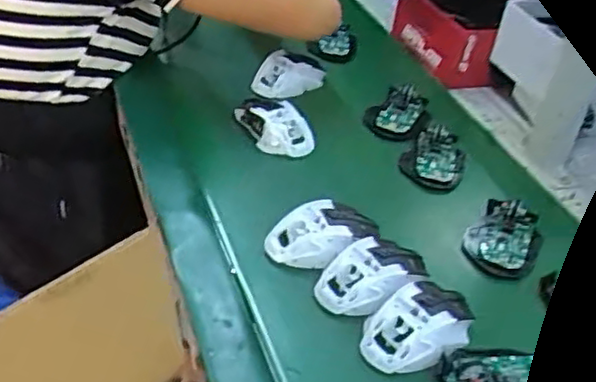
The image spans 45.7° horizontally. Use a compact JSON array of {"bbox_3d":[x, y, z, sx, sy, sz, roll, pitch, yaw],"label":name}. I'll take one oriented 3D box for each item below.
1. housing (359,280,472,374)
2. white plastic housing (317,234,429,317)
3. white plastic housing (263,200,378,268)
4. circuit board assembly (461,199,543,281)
[{"bbox_3d":[0.106,0.118,0.614,0.109,0.037,0.065,-25,48,-35],"label":"housing"},{"bbox_3d":[0.066,0.080,0.652,0.099,0.038,0.064,-22,47,-33],"label":"white plastic housing"},{"bbox_3d":[0.027,0.043,0.693,0.112,0.041,0.062,-17,44,-28],"label":"white plastic housing"},{"bbox_3d":[0.215,0.048,0.733,0.074,0.026,0.101,22,40,19],"label":"circuit board assembly"}]

